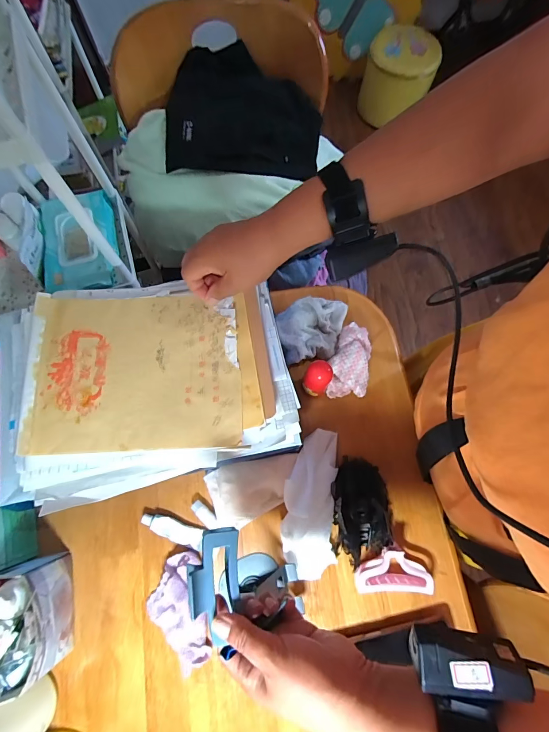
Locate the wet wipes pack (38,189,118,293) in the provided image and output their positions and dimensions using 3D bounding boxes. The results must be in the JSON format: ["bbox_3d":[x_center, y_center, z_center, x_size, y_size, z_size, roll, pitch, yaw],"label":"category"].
[{"bbox_3d":[-0.307,-0.195,0.530,0.109,0.031,0.173,-17,75,-5],"label":"wet wipes pack"}]

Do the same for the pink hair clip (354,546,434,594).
[{"bbox_3d":[0.151,0.262,0.441,0.093,0.029,0.048,-1,74,-1],"label":"pink hair clip"}]

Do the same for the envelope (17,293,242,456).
[{"bbox_3d":[-0.157,0.002,0.399,0.224,0.036,0.185,-4,74,-2],"label":"envelope"}]

